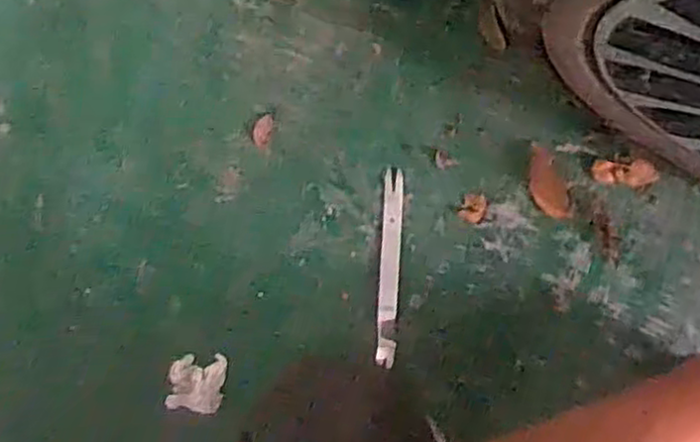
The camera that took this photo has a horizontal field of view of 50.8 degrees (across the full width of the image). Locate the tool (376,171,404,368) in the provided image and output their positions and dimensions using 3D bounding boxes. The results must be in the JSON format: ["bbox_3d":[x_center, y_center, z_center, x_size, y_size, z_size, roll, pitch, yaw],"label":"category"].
[{"bbox_3d":[0.047,0.055,0.871,0.023,0.015,0.229,2,87,9],"label":"tool"}]

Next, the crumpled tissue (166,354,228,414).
[{"bbox_3d":[-0.191,0.203,0.921,0.066,0.025,0.068,4,87,14],"label":"crumpled tissue"}]

